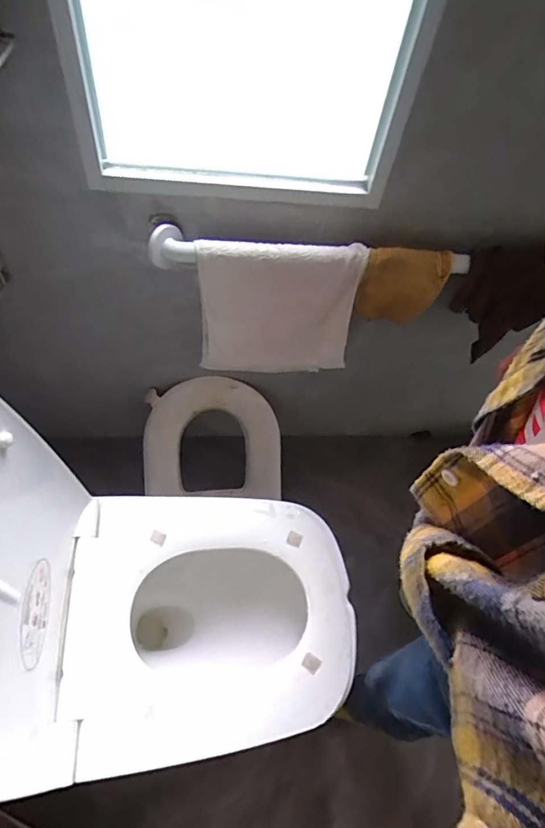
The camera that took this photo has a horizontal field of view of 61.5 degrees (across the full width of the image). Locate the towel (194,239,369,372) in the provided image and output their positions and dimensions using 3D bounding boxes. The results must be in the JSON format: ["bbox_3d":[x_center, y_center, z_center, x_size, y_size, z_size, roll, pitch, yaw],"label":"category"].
[{"bbox_3d":[0.007,-0.207,0.924,0.314,0.315,0.069,-4,60,-1],"label":"towel"}]

